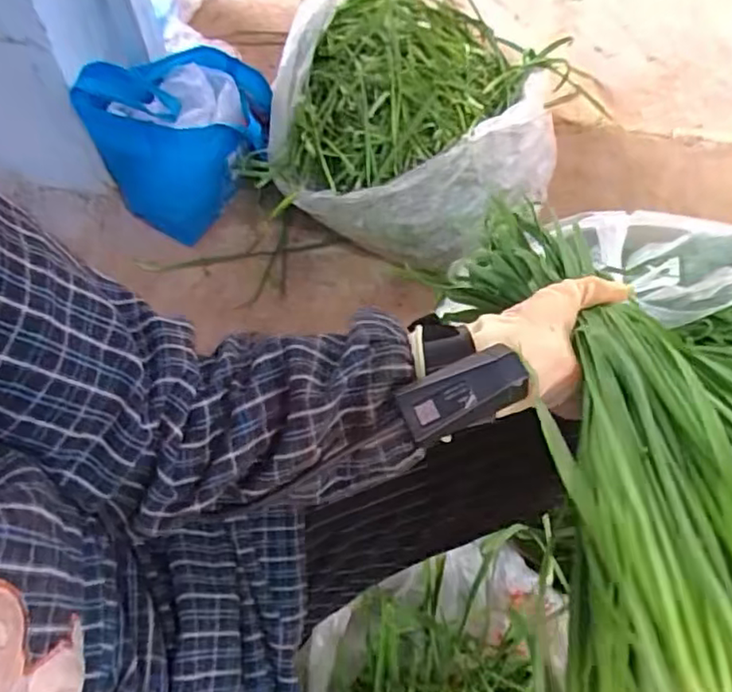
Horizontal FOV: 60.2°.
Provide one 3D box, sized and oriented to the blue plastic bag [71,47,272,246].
[{"bbox_3d":[-0.289,-0.323,1.011,0.261,0.219,0.183,-5,62,-3],"label":"blue plastic bag"}]

